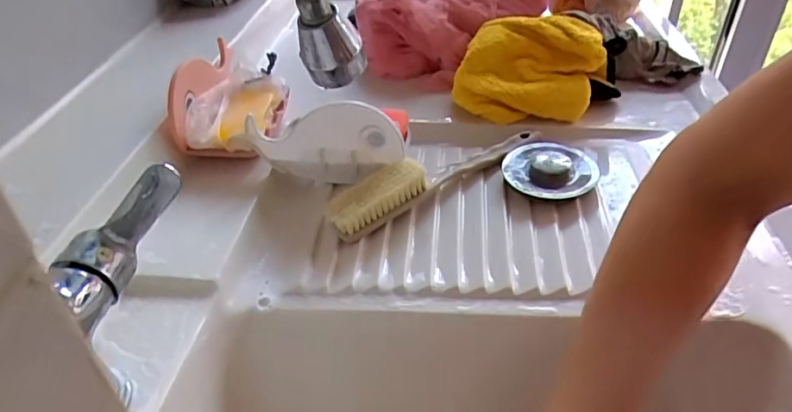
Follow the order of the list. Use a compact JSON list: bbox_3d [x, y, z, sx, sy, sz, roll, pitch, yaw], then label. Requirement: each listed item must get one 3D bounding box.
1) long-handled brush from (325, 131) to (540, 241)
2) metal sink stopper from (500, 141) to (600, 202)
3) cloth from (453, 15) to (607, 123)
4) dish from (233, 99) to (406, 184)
[{"bbox_3d":[0.036,-0.036,0.500,0.216,0.035,0.043,-23,42,-25],"label":"long-handled brush"},{"bbox_3d":[0.140,-0.034,0.498,0.078,0.026,0.087,11,40,16],"label":"metal sink stopper"},{"bbox_3d":[0.136,-0.142,0.565,0.143,0.080,0.085,15,41,20],"label":"cloth"},{"bbox_3d":[-0.066,-0.064,0.501,0.144,0.069,0.022,4,38,8],"label":"dish"}]

